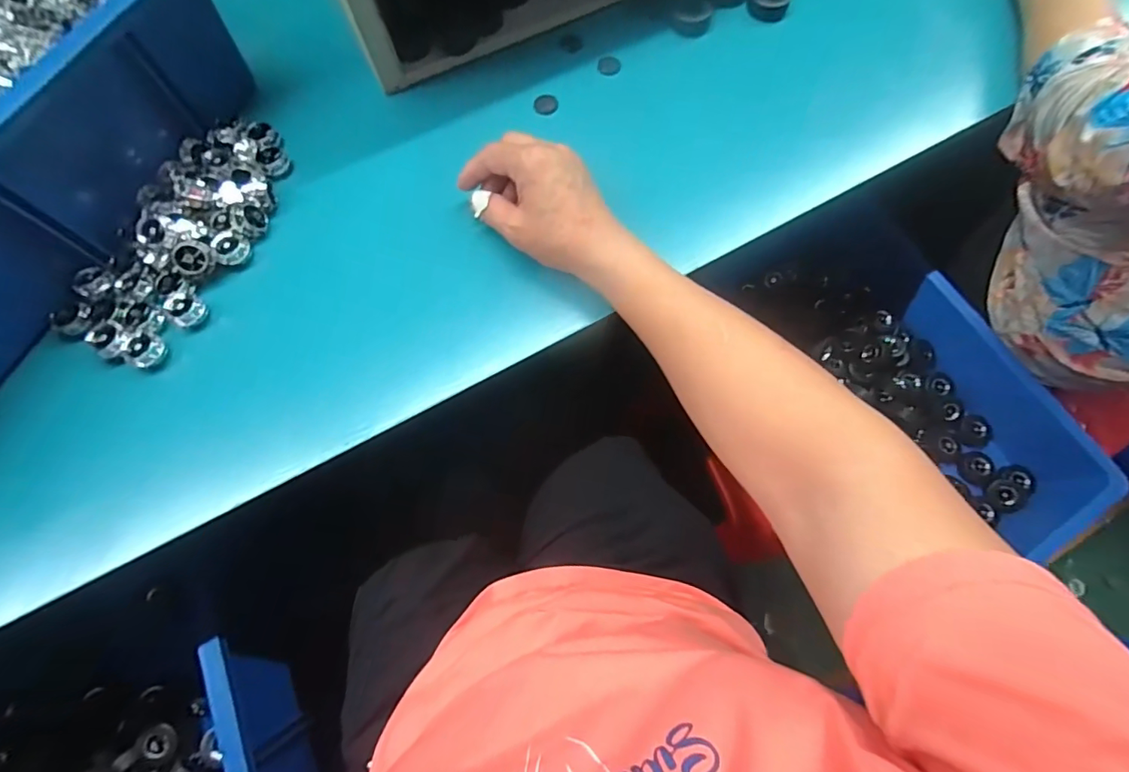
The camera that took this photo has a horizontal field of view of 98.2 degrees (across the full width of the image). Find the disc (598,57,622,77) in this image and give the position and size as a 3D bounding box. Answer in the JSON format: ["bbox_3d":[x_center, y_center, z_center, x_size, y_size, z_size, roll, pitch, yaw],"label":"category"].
[{"bbox_3d":[0.041,-0.293,0.448,0.021,0.004,0.021,1,74,-2],"label":"disc"}]

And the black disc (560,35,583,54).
[{"bbox_3d":[0.006,-0.316,0.450,0.020,0.004,0.020,1,74,-2],"label":"black disc"}]

